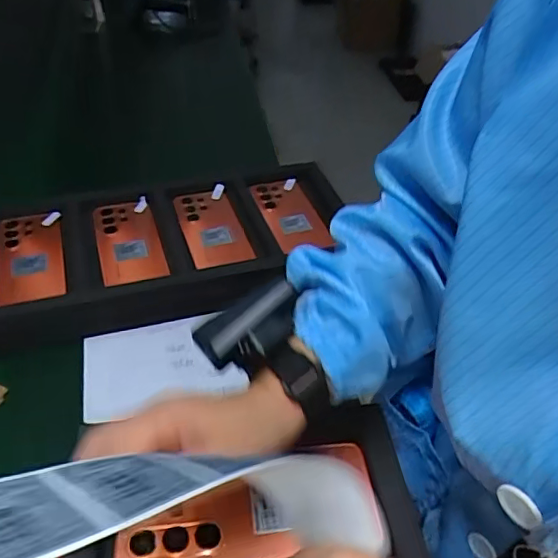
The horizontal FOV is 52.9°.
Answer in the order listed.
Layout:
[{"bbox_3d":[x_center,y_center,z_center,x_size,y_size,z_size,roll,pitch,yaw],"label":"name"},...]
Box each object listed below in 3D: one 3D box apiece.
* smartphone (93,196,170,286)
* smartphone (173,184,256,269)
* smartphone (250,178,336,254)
[{"bbox_3d":[-0.194,-0.049,0.722,0.076,0.011,0.167,-12,44,-15],"label":"smartphone"},{"bbox_3d":[-0.090,-0.072,0.757,0.080,0.015,0.163,-12,44,-14],"label":"smartphone"},{"bbox_3d":[0.016,-0.095,0.797,0.079,0.015,0.152,-12,44,-15],"label":"smartphone"}]

